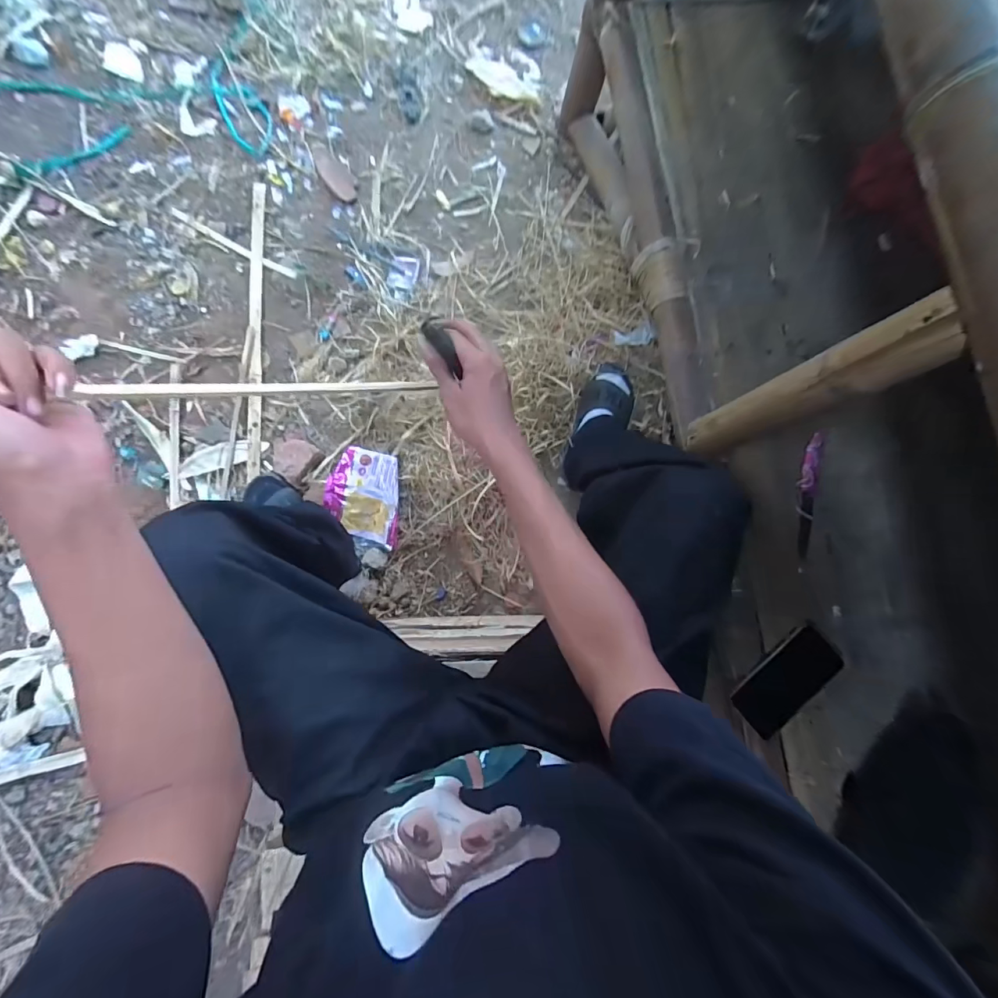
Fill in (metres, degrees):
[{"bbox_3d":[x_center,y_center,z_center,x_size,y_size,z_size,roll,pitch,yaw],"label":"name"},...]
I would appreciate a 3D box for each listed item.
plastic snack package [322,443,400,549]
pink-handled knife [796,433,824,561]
[{"bbox_3d":[-0.272,-0.002,0.899,0.138,0.019,0.193,0,85,-5],"label":"plastic snack package"},{"bbox_3d":[0.473,-0.003,0.683,0.026,0.022,0.184,10,84,-4],"label":"pink-handled knife"}]

